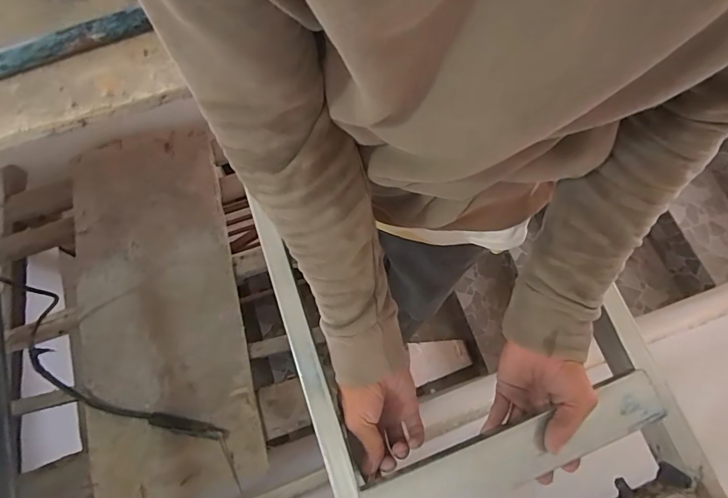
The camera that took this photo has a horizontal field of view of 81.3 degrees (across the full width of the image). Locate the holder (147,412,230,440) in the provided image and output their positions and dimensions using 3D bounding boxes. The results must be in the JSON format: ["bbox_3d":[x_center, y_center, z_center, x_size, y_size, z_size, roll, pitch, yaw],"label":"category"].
[{"bbox_3d":[-0.468,0.475,1.132,0.213,0.026,0.041,12,72,2],"label":"holder"}]

